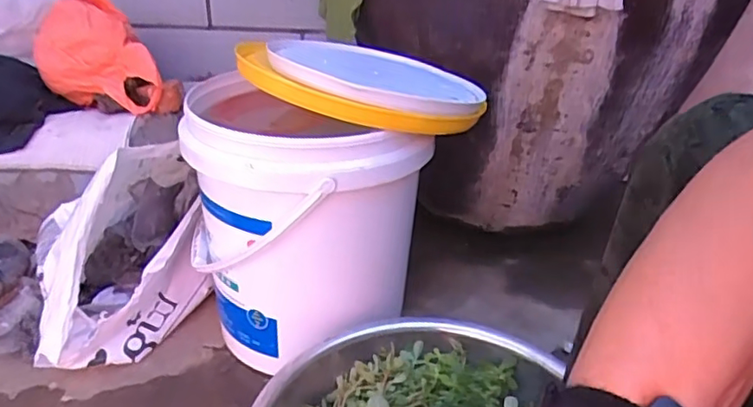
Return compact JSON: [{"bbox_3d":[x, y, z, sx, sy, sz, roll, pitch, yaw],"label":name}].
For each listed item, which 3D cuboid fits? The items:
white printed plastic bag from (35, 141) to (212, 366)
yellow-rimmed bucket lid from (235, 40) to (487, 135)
[{"bbox_3d":[-0.326,0.063,0.791,0.172,0.232,0.274,-4,30,-11],"label":"white printed plastic bag"},{"bbox_3d":[-0.011,-0.155,0.710,0.290,0.042,0.261,-1,32,-25],"label":"yellow-rimmed bucket lid"}]

